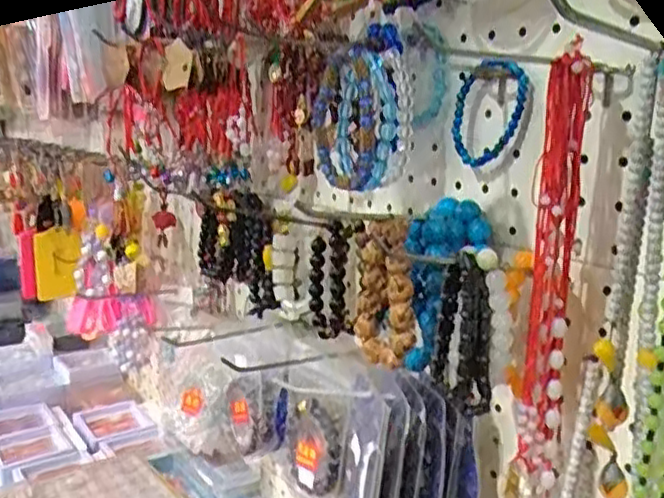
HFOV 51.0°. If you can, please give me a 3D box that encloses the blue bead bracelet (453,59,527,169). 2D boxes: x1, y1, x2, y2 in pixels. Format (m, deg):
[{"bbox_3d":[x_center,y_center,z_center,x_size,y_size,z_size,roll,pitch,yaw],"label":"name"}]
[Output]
[{"bbox_3d":[0.099,-0.088,0.454,0.010,0.068,0.061,-7,14,-38],"label":"blue bead bracelet"}]

